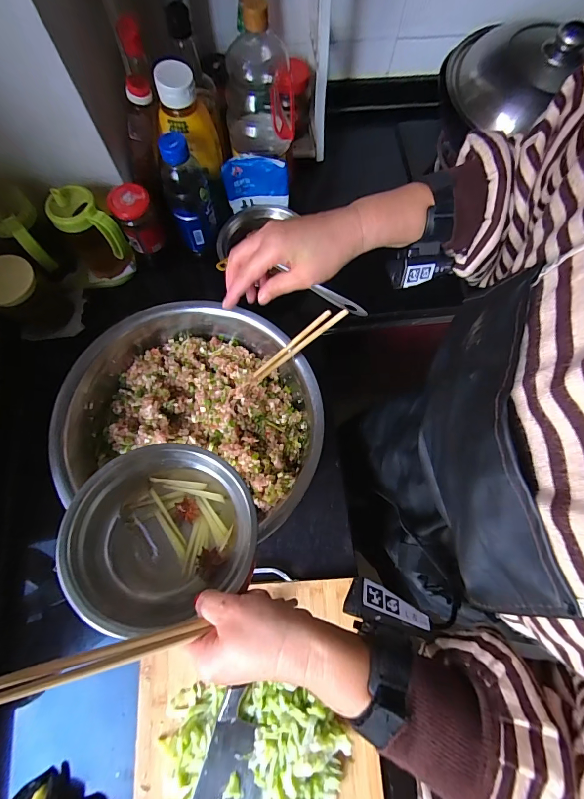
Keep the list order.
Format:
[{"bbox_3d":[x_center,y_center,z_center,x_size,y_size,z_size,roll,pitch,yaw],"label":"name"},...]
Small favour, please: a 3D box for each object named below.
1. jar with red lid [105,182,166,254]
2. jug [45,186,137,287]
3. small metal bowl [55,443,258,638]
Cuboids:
[{"bbox_3d":[-0.253,-0.294,0.599,0.061,0.092,0.057,-21,73,-9],"label":"jar with red lid"},{"bbox_3d":[-0.325,-0.261,0.604,0.082,0.142,0.090,1,71,-2],"label":"jug"},{"bbox_3d":[-0.121,0.123,0.351,0.156,0.085,0.159,1,71,-2],"label":"small metal bowl"}]

